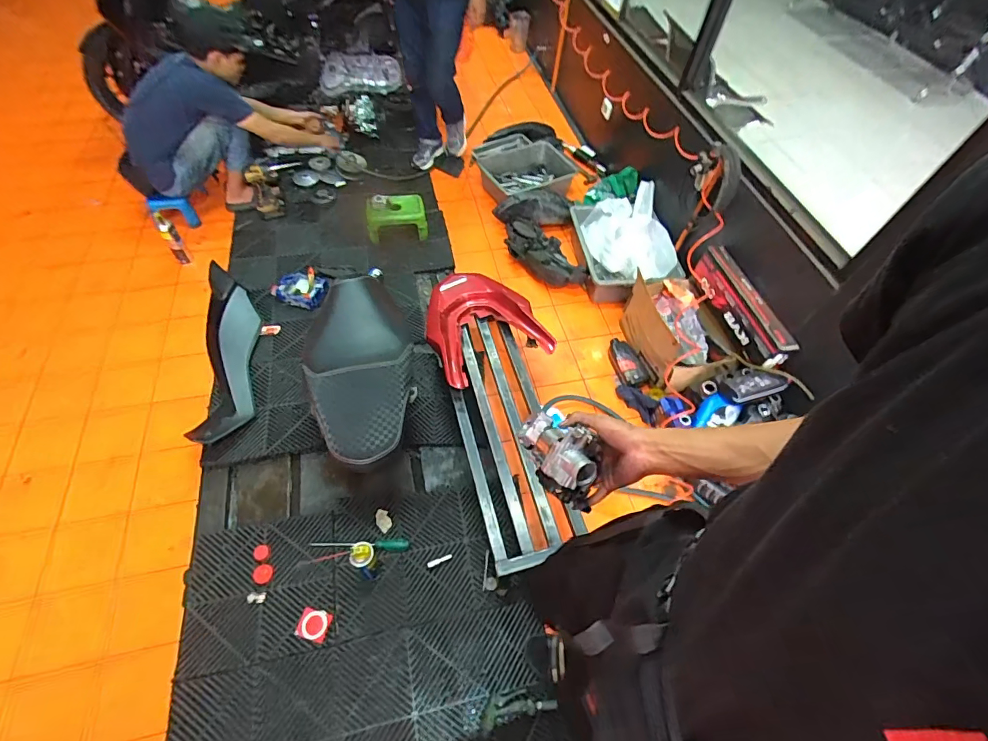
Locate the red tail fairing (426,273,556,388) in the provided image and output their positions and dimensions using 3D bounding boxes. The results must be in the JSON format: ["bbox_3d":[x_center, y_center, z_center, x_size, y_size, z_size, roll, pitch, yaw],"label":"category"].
[{"bbox_3d":[-0.058,-0.221,1.719,0.412,0.170,0.489,-14,58,-13],"label":"red tail fairing"}]

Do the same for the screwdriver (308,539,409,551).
[{"bbox_3d":[-0.415,0.551,1.403,0.296,0.023,0.035,-2,56,-3],"label":"screwdriver"}]

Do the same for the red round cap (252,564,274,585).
[{"bbox_3d":[-0.695,0.611,1.352,0.059,0.006,0.053,-6,56,-6],"label":"red round cap"}]

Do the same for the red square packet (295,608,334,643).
[{"bbox_3d":[-0.516,0.728,1.287,0.086,0.006,0.075,12,56,6],"label":"red square packet"}]

